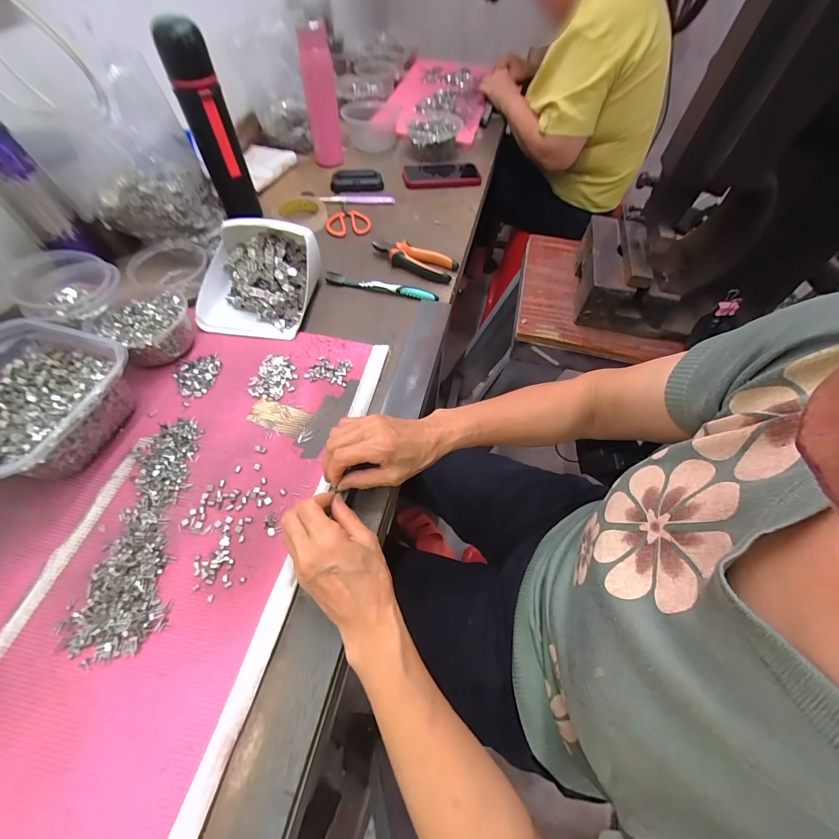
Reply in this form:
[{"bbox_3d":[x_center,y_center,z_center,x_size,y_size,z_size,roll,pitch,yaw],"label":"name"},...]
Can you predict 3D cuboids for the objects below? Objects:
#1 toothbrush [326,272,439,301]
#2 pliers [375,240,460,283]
[{"bbox_3d":[-0.061,-0.217,0.578,0.183,0.014,0.017,9,58,4],"label":"toothbrush"},{"bbox_3d":[-0.008,-0.277,0.608,0.143,0.019,0.054,22,60,11],"label":"pliers"}]

